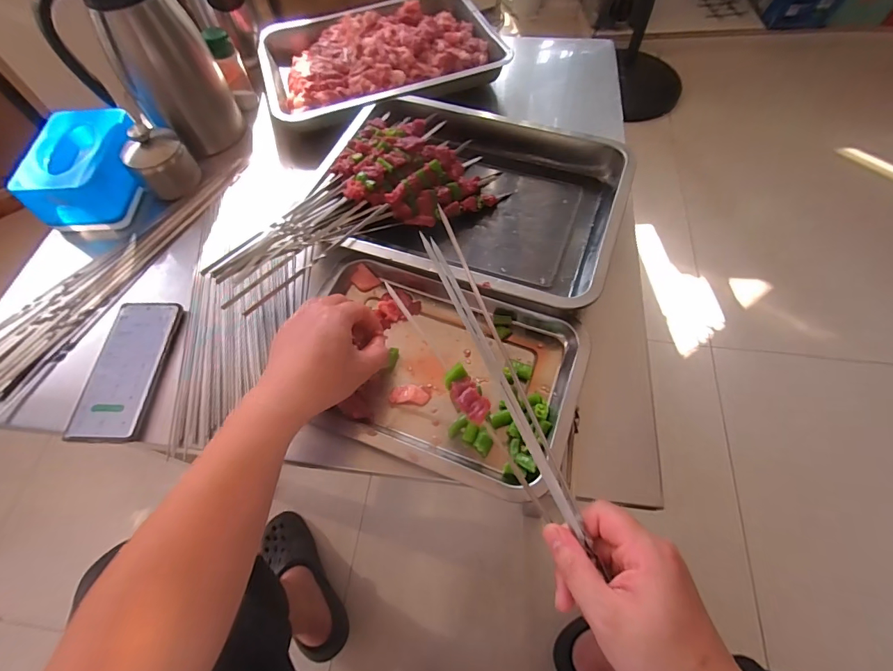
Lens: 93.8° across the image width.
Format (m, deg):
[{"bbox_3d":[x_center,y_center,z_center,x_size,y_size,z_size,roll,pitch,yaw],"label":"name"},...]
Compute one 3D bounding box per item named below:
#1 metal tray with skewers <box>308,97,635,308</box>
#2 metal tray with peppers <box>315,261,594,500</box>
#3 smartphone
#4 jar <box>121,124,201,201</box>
[{"bbox_3d":[0.032,-0.187,0.534,0.365,0.060,0.282,19,64,12],"label":"metal tray with skewers"},{"bbox_3d":[-0.013,0.034,0.456,0.301,0.034,0.211,17,64,11],"label":"metal tray with peppers"},{"bbox_3d":[-0.355,0.035,0.465,0.073,0.015,0.161,1,65,3],"label":"smartphone"},{"bbox_3d":[-0.392,-0.240,0.575,0.061,0.073,0.075,38,69,20],"label":"jar"}]

